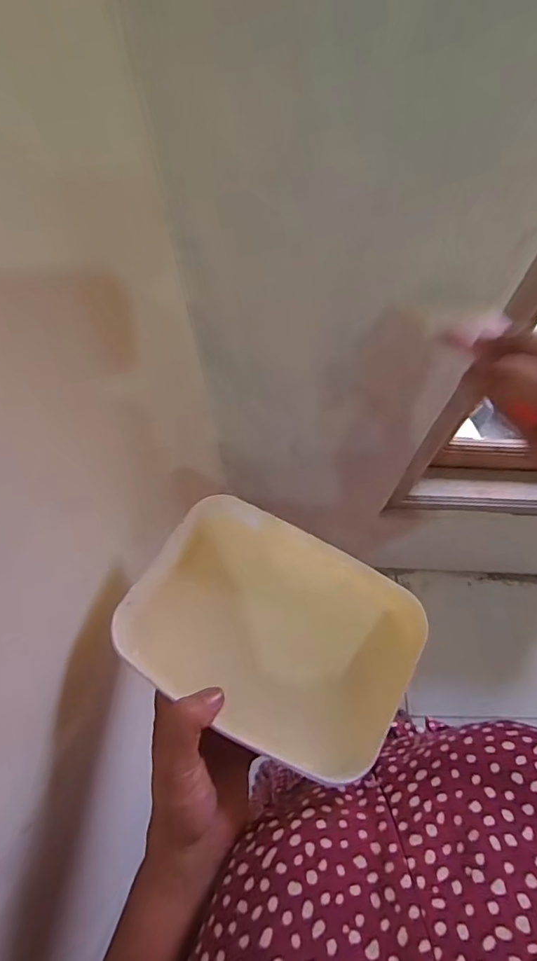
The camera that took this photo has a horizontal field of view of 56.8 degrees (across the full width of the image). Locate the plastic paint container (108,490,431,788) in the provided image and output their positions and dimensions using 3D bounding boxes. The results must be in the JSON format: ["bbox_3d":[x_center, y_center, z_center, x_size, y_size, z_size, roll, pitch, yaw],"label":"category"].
[{"bbox_3d":[0.003,0.113,0.372,0.213,0.054,0.147,25,69,9],"label":"plastic paint container"}]

